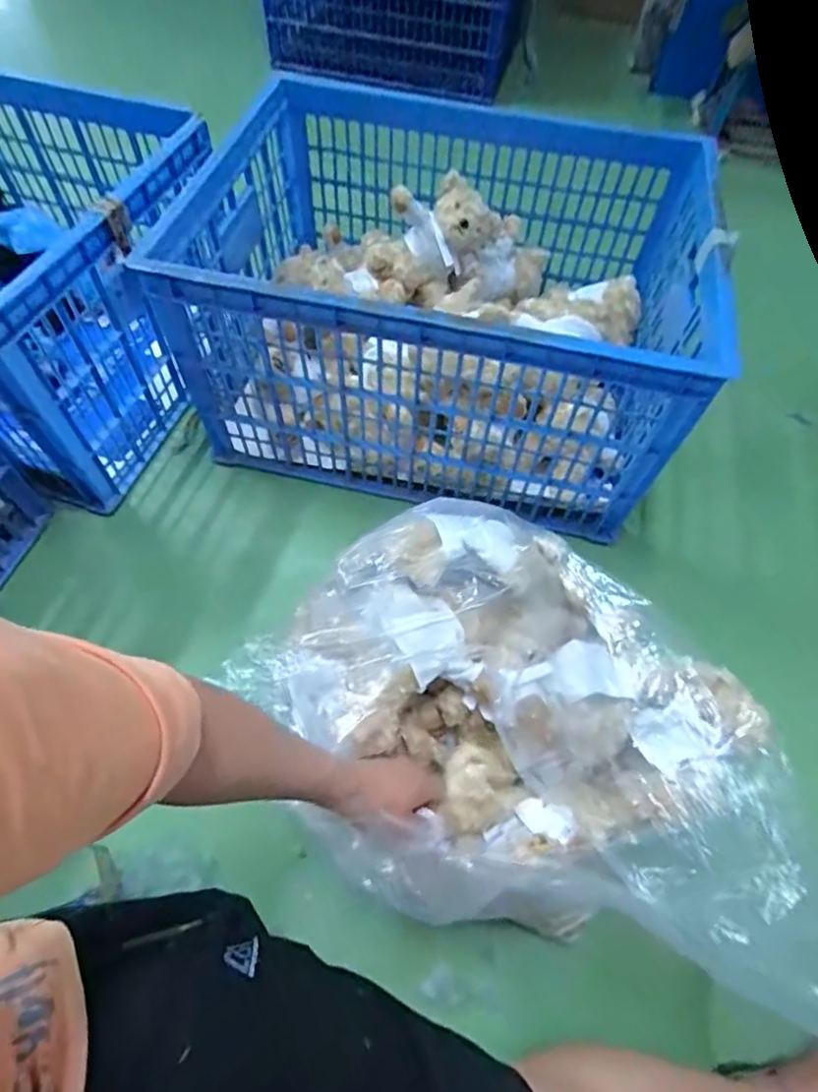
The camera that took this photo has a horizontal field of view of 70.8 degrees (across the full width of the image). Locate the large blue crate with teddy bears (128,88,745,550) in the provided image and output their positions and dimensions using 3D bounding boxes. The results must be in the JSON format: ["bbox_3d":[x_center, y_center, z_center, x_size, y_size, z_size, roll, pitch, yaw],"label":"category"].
[{"bbox_3d":[0.046,-0.444,1.091,0.889,0.421,0.610,11,59,4],"label":"large blue crate with teddy bears"}]

